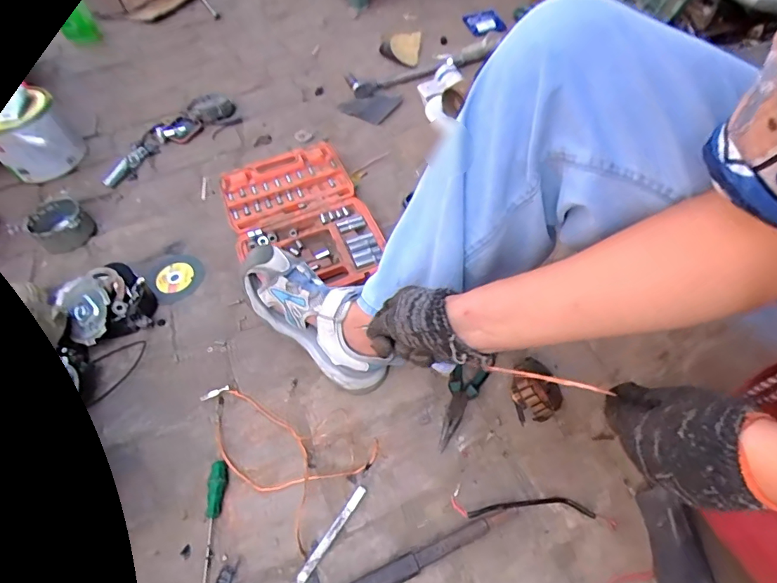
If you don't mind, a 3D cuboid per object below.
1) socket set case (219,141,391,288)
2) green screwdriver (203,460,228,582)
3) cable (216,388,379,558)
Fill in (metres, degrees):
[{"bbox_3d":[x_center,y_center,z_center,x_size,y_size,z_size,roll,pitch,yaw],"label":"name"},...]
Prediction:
[{"bbox_3d":[-0.169,-0.146,0.865,0.245,0.031,0.382,-20,54,-11],"label":"socket set case"},{"bbox_3d":[-0.223,0.286,0.572,0.020,0.022,0.143,-3,52,2],"label":"green screwdriver"},{"bbox_3d":[-0.149,0.208,0.623,0.233,0.011,0.153,29,59,24],"label":"cable"}]

